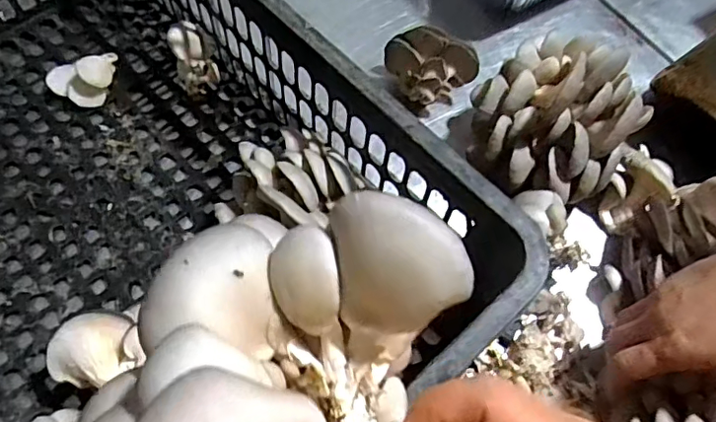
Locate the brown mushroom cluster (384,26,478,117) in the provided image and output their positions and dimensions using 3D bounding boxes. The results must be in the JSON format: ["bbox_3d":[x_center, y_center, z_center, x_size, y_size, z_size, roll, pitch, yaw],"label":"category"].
[{"bbox_3d":[0.076,-0.153,0.578,0.083,0.064,0.080,-35,70,-17],"label":"brown mushroom cluster"}]

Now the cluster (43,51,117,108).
[{"bbox_3d":[-0.289,-0.136,0.575,0.069,0.030,0.050,-6,64,-5],"label":"cluster"}]

